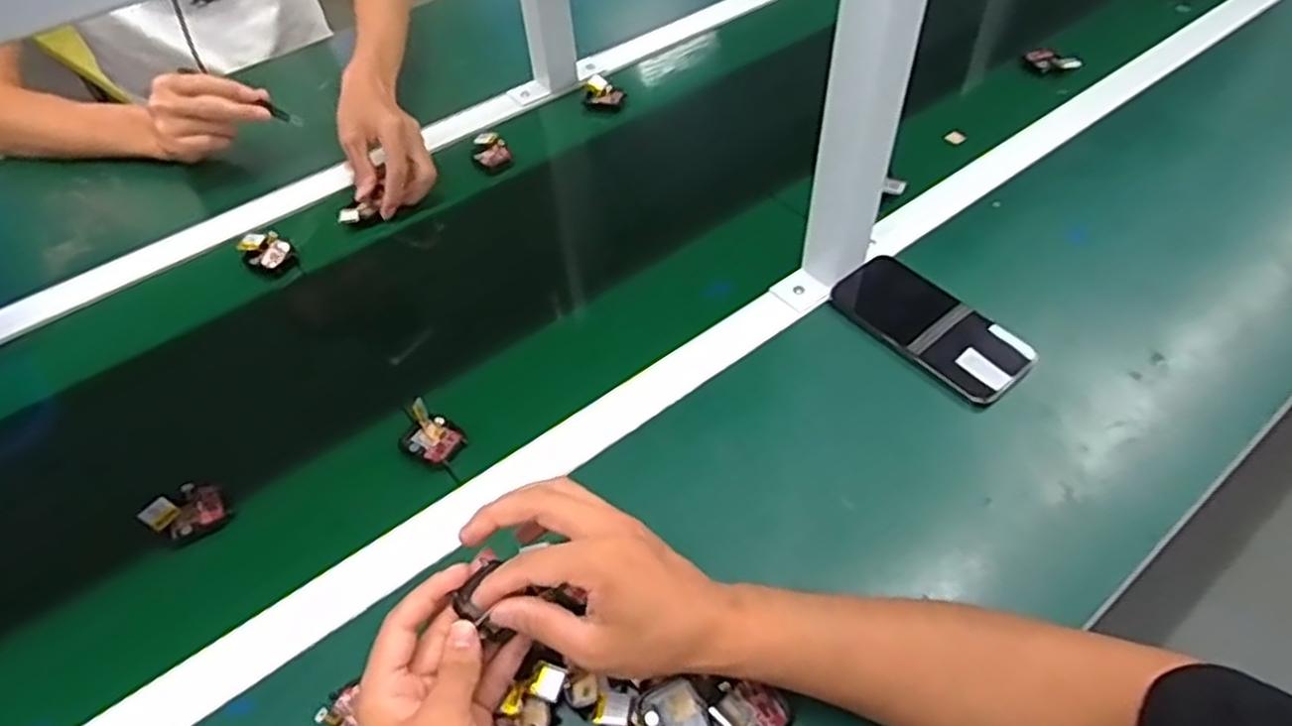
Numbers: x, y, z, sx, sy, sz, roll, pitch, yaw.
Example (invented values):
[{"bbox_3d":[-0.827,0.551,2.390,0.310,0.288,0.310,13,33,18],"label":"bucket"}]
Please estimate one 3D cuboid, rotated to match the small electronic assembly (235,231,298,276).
[{"bbox_3d":[-0.364,-0.107,0.731,0.041,0.018,0.050,-34,57,-23],"label":"small electronic assembly"}]

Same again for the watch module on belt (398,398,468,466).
[{"bbox_3d":[-0.164,0.055,0.576,0.047,0.020,0.037,29,58,24],"label":"watch module on belt"}]

